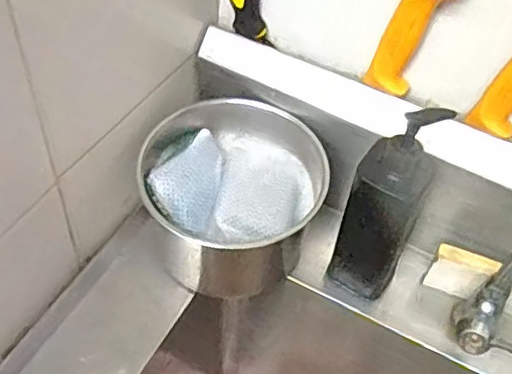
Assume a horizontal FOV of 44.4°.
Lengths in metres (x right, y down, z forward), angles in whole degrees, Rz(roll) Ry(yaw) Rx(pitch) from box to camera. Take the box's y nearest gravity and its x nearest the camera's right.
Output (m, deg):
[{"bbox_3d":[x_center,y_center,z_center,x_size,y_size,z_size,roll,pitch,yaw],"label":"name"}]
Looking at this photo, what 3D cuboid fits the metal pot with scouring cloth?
[{"bbox_3d":[-0.023,0.012,0.635,0.165,0.133,0.151,3,51,-3],"label":"metal pot with scouring cloth"}]

